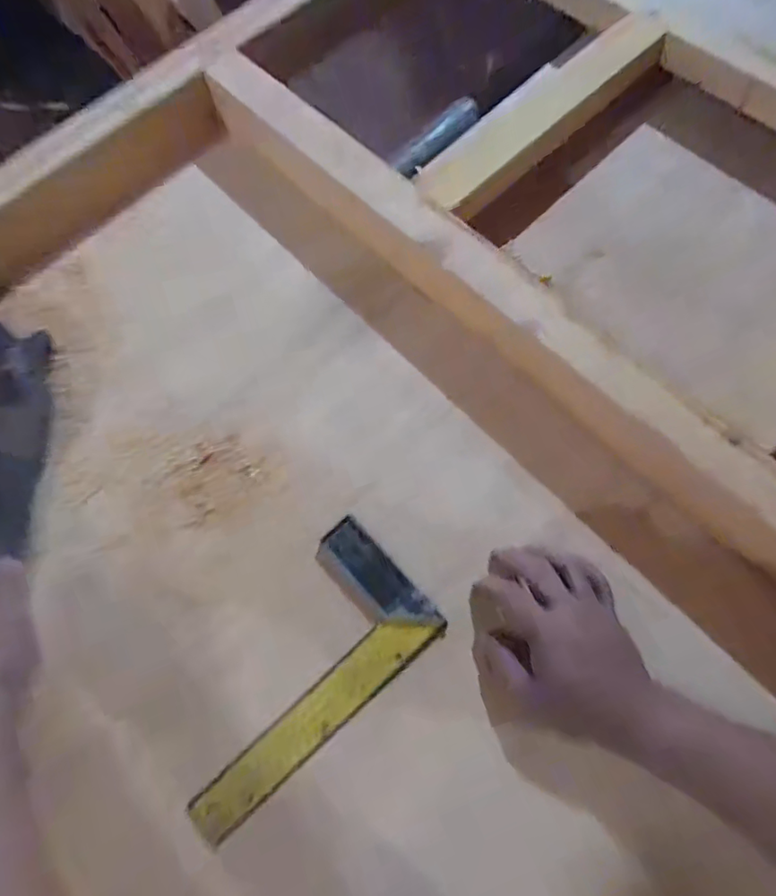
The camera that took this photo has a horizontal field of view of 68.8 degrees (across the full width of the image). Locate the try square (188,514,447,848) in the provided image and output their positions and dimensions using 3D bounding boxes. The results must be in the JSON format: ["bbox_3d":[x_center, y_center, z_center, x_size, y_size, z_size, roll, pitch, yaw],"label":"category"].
[{"bbox_3d":[-0.079,0.191,0.478,0.122,0.017,0.250,43,78,15],"label":"try square"}]

